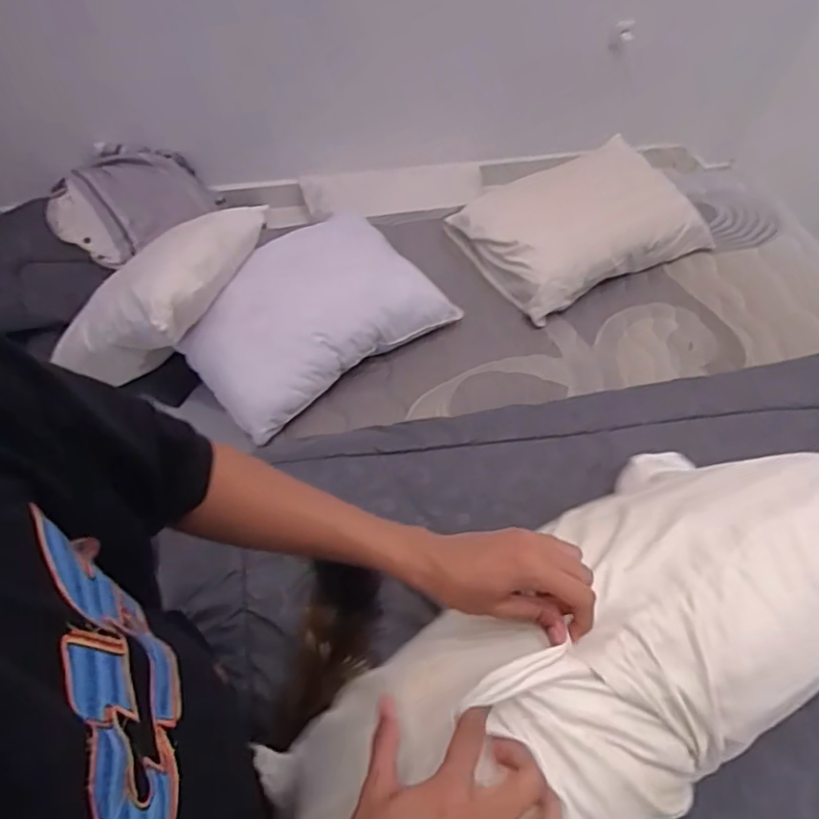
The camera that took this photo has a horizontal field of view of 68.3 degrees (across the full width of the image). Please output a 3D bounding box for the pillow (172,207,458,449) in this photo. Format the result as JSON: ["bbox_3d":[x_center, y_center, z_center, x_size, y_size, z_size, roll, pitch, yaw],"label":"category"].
[{"bbox_3d":[-0.234,-0.231,1.437,0.582,0.154,0.392,-37,67,-25],"label":"pillow"}]

